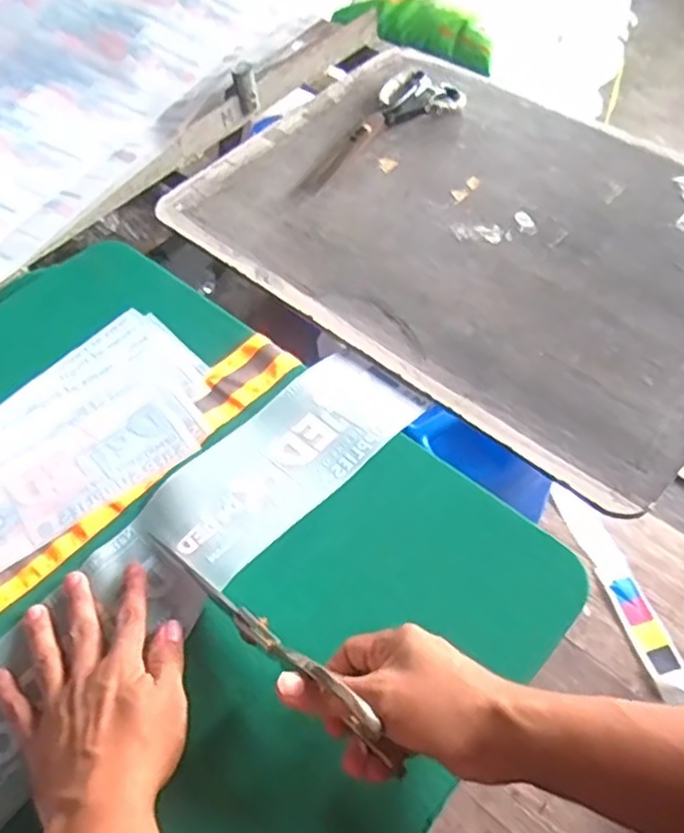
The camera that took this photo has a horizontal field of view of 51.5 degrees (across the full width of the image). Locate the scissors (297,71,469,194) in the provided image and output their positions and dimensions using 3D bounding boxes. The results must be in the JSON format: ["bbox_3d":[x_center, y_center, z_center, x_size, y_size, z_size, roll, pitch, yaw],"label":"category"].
[{"bbox_3d":[0.046,-0.307,0.766,0.094,0.011,0.245,27,61,20],"label":"scissors"}]

